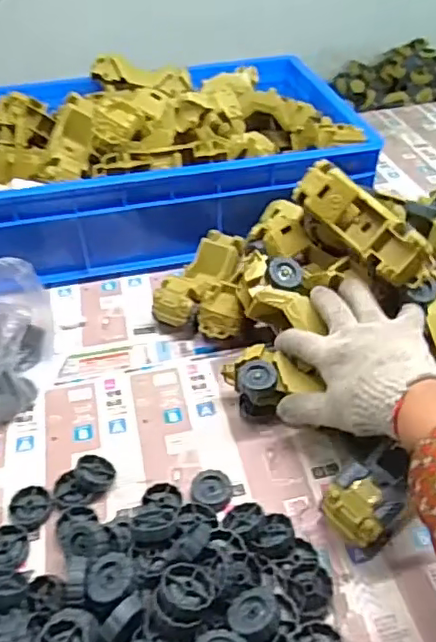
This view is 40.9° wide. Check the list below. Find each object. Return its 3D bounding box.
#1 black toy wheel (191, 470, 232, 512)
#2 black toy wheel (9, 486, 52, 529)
[{"bbox_3d":[-0.006,0.158,0.545,0.036,0.011,0.038,-2,41,2],"label":"black toy wheel"},{"bbox_3d":[-0.172,0.172,0.538,0.035,0.013,0.037,-2,41,2],"label":"black toy wheel"}]

